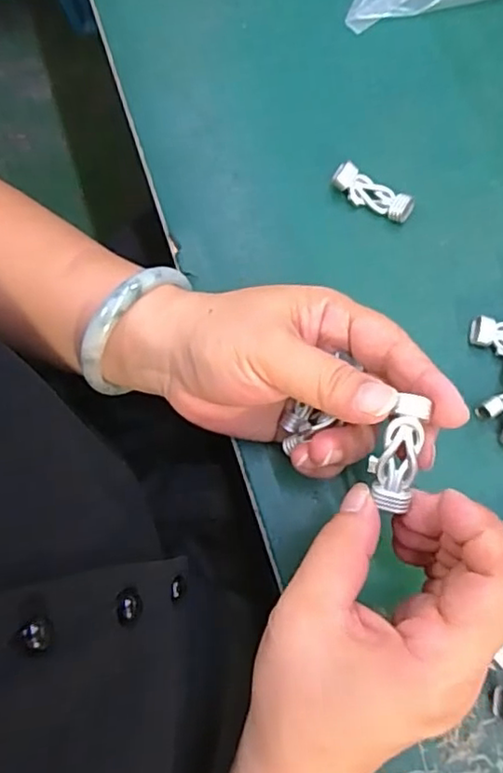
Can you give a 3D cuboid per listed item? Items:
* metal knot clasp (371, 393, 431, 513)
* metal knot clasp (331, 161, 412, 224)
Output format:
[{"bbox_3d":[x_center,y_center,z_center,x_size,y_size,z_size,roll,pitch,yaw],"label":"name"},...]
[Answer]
[{"bbox_3d":[0.056,0.026,0.231,0.014,0.004,0.042,15,99,5],"label":"metal knot clasp"},{"bbox_3d":[0.065,-0.104,0.328,0.045,0.015,0.015,26,78,8],"label":"metal knot clasp"}]

